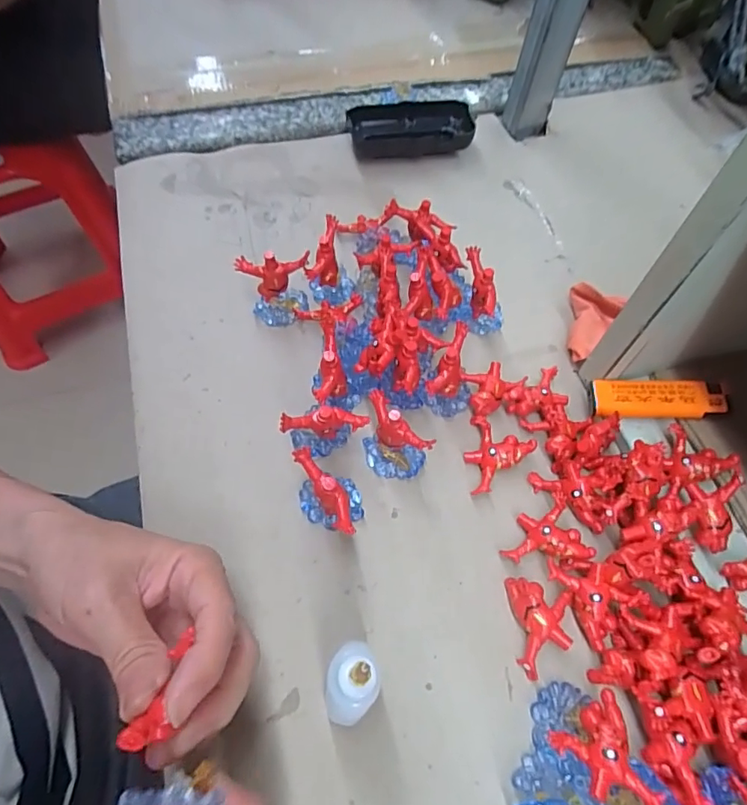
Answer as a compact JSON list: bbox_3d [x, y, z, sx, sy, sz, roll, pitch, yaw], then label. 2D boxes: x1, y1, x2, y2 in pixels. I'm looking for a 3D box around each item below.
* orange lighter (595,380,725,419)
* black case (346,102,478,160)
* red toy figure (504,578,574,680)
[{"bbox_3d":[0.178,-0.002,0.325,0.074,0.017,0.023,5,61,1],"label":"orange lighter"},{"bbox_3d":[0.034,-0.243,0.464,0.109,0.027,0.040,-4,61,-4],"label":"black case"},{"bbox_3d":[0.090,0.117,0.273,0.031,0.016,0.048,-3,61,-4],"label":"red toy figure"}]

